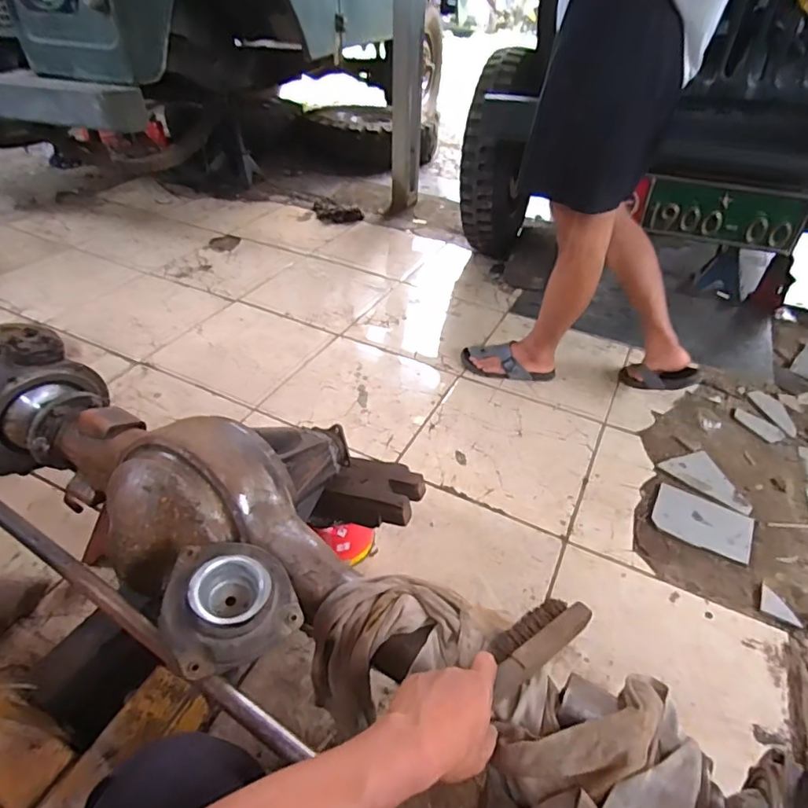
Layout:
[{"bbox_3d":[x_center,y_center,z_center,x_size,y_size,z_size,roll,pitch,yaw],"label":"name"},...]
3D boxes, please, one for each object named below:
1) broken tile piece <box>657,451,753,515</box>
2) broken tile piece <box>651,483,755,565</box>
[{"bbox_3d":[0.690,0.184,1.186,0.123,0.006,0.174,-9,42,-14],"label":"broken tile piece"},{"bbox_3d":[0.635,0.250,1.105,0.188,0.008,0.133,24,45,22],"label":"broken tile piece"}]

